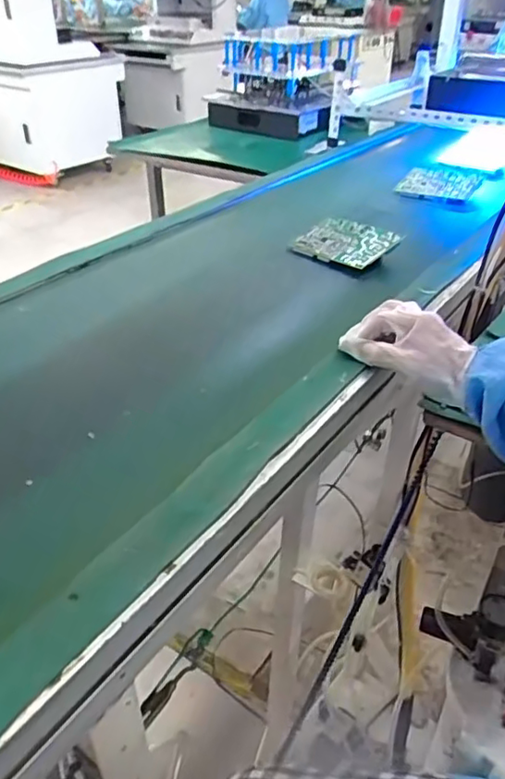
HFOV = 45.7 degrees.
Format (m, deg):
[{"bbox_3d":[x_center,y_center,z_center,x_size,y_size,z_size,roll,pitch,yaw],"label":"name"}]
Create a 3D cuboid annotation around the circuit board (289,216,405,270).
[{"bbox_3d":[0.132,-0.208,0.840,0.127,0.009,0.099,27,58,34],"label":"circuit board"}]

